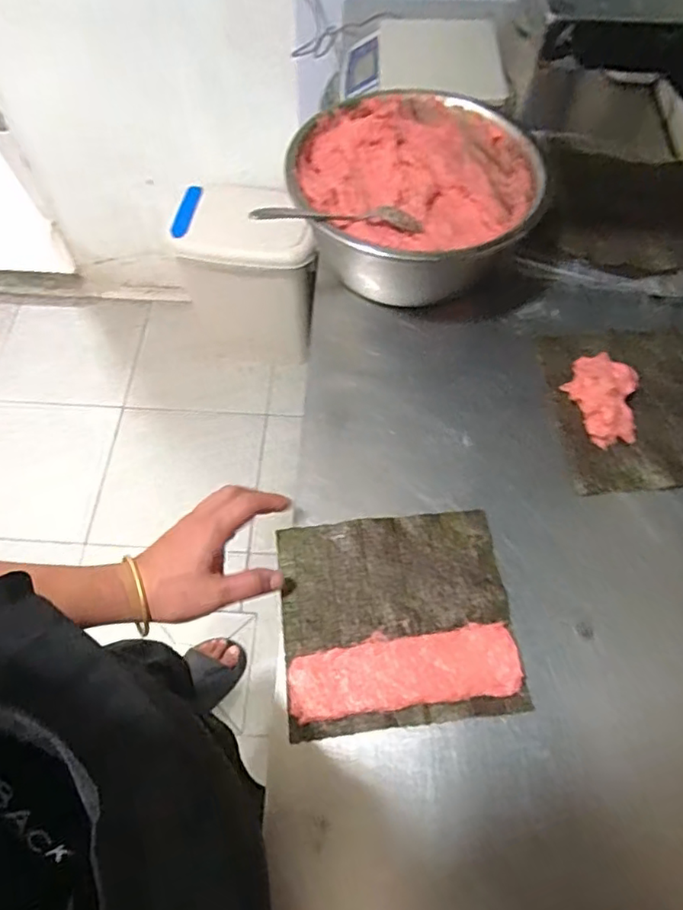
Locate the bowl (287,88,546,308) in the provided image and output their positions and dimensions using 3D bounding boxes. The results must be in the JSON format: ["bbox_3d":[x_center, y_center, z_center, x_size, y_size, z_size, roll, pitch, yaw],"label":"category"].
[{"bbox_3d":[0.082,-0.299,0.709,0.267,0.134,0.283,0,61,-1],"label":"bowl"}]

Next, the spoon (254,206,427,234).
[{"bbox_3d":[0.000,-0.248,0.612,0.190,0.016,0.031,-7,59,-22],"label":"spoon"}]

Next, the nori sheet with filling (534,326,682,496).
[{"bbox_3d":[0.342,-0.061,0.638,0.217,0.034,0.208,-3,61,-3],"label":"nori sheet with filling"}]

